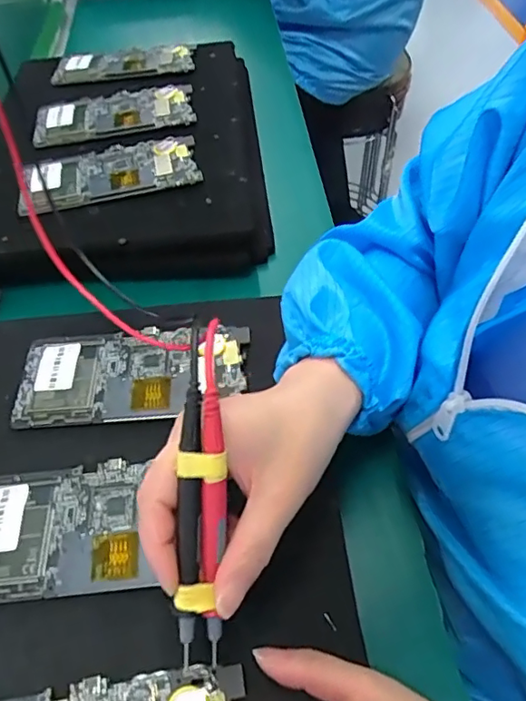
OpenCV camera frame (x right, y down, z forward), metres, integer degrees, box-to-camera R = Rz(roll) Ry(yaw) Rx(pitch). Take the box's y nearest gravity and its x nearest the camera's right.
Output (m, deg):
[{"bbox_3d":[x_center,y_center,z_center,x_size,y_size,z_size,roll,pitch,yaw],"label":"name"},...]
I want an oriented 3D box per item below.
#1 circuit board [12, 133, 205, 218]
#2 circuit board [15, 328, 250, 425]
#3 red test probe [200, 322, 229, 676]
[{"bbox_3d":[-0.137,-0.161,0.483,0.154,0.011,0.074,-11,52,-8],"label":"circuit board"},{"bbox_3d":[-0.089,0.015,0.370,0.152,0.012,0.070,-3,52,-1],"label":"circuit board"},{"bbox_3d":[-0.022,0.054,0.231,0.012,0.016,0.133,-1,88,0],"label":"red test probe"}]

